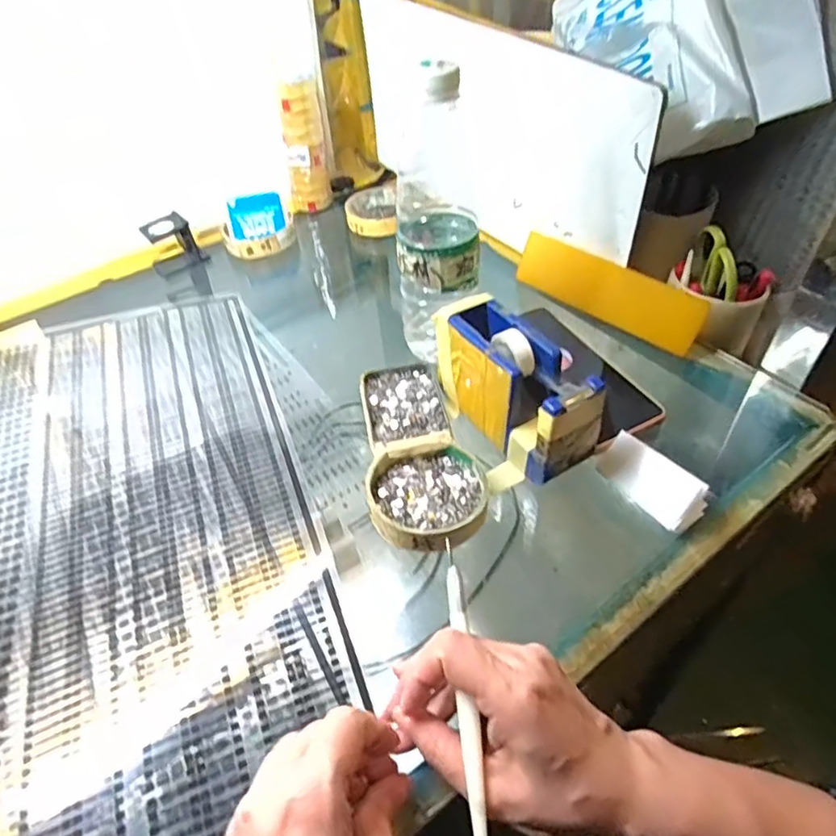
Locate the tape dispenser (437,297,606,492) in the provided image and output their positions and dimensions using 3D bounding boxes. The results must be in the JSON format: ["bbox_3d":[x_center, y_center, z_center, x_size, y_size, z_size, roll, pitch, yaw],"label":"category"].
[{"bbox_3d":[0.064,-0.022,0.423,0.062,0.072,0.126,-25,49,-18],"label":"tape dispenser"}]

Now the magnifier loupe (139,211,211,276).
[{"bbox_3d":[-0.269,-0.192,0.651,0.056,0.057,0.034,-26,50,-19],"label":"magnifier loupe"}]

